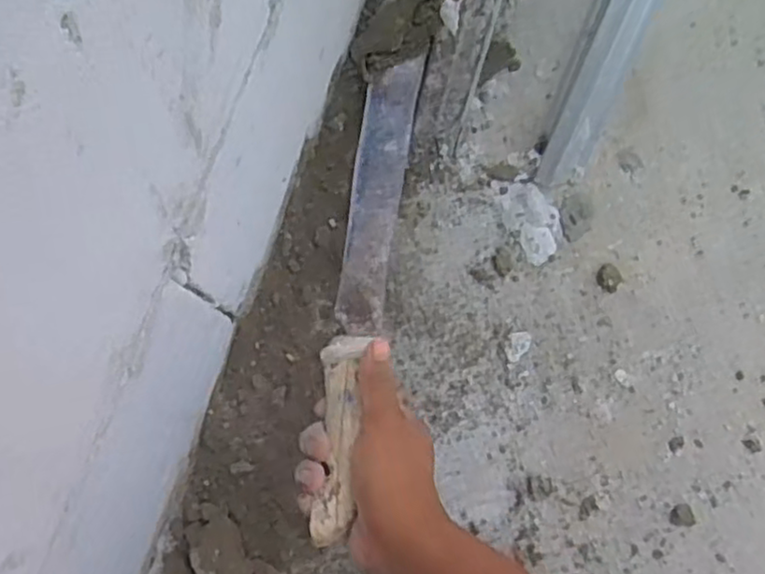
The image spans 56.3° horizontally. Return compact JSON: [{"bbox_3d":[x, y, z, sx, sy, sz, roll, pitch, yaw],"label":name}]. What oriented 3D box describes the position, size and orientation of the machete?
[{"bbox_3d":[-0.011,-0.018,0.503,0.042,0.018,0.370,7,63,1],"label":"machete"}]

